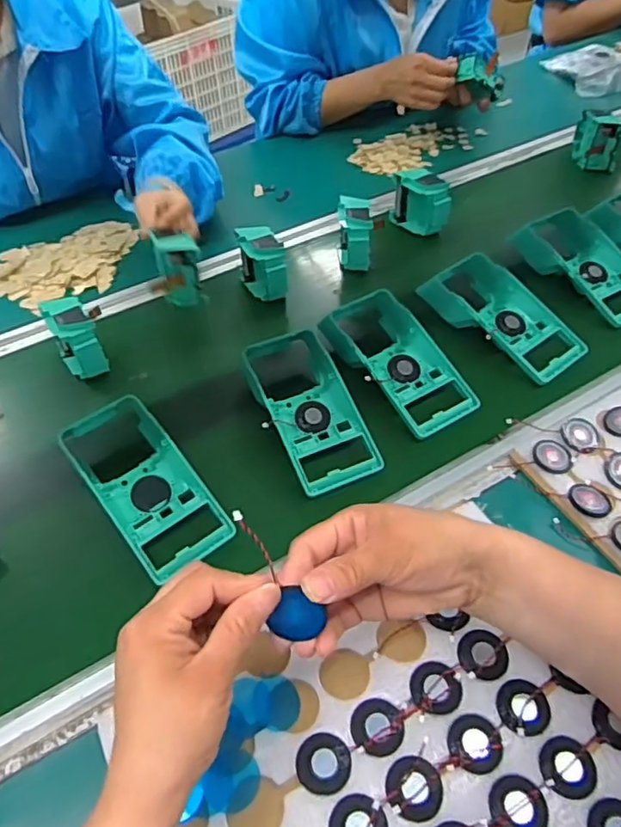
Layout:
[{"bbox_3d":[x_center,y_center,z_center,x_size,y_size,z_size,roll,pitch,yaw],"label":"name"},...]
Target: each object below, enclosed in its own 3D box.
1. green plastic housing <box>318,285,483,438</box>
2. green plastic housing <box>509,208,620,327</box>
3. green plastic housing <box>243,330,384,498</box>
[{"bbox_3d":[0.089,-0.058,0.620,0.095,0.043,0.186,-29,54,-20],"label":"green plastic housing"},{"bbox_3d":[0.343,-0.183,0.718,0.096,0.044,0.187,-24,53,-17],"label":"green plastic housing"},{"bbox_3d":[-0.004,-0.009,0.579,0.094,0.043,0.186,-19,52,-13],"label":"green plastic housing"}]

